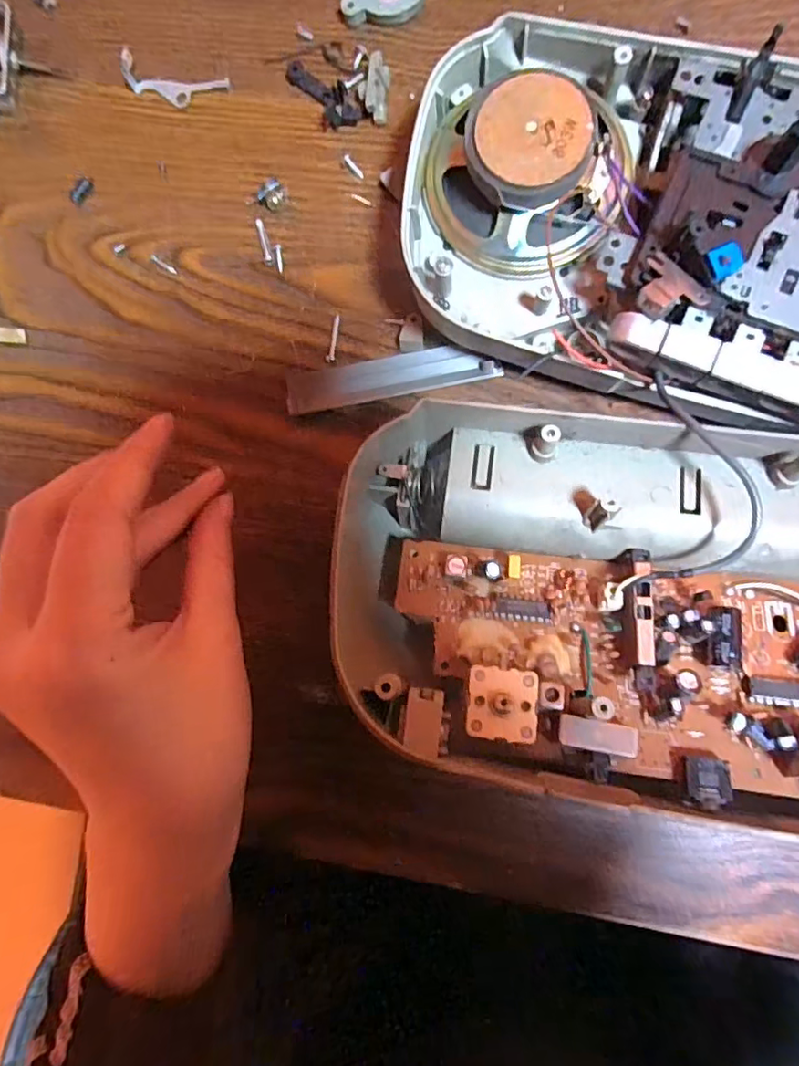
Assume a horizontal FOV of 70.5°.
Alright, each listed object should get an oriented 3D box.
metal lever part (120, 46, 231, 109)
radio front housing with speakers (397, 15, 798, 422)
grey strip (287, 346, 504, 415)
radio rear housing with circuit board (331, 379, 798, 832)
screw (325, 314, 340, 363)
[{"bbox_3d":[-0.098,-0.196,0.246,0.045,0.010,0.014,16,89,4],"label":"metal lever part"},{"bbox_3d":[0.146,-0.098,0.203,0.294,0.053,0.128,12,89,4],"label":"radio front housing with speakers"},{"bbox_3d":[-0.004,-0.066,0.236,0.086,0.005,0.018,-11,87,4],"label":"grey strip"},{"bbox_3d":[0.123,0.021,0.187,0.285,0.075,0.135,8,88,4],"label":"radio rear housing with circuit board"},{"bbox_3d":[-0.029,-0.083,0.239,0.004,0.004,0.021,5,88,4],"label":"screw"}]

